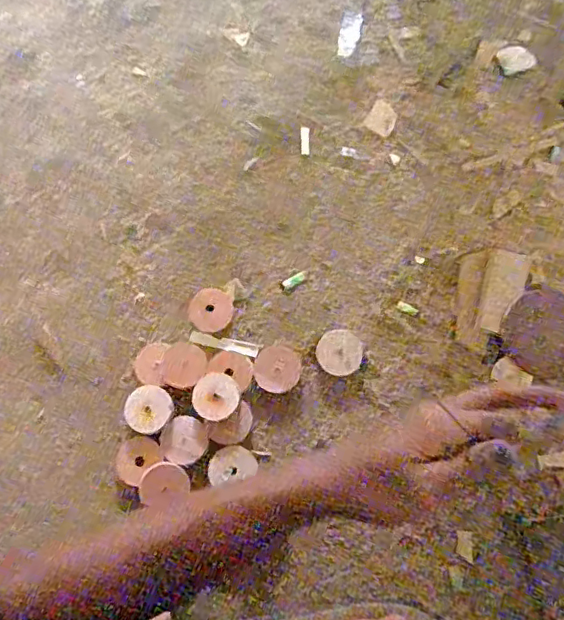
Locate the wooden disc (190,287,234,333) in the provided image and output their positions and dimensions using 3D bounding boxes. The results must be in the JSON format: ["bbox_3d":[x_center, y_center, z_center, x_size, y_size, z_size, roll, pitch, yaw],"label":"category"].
[{"bbox_3d":[-0.085,0.000,0.670,0.052,0.007,0.051,-1,77,7],"label":"wooden disc"}]

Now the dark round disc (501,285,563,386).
[{"bbox_3d":[0.294,0.029,0.622,0.088,0.006,0.100,-43,76,7],"label":"dark round disc"}]

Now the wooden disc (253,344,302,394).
[{"bbox_3d":[-0.005,0.066,0.632,0.051,0.006,0.053,-1,77,7],"label":"wooden disc"}]

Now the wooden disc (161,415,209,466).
[{"bbox_3d":[-0.106,0.142,0.614,0.048,0.010,0.050,-1,77,7],"label":"wooden disc"}]

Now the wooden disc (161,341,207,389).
[{"bbox_3d":[-0.112,0.063,0.642,0.052,0.008,0.059,-3,60,5],"label":"wooden disc"}]

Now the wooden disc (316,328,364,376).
[{"bbox_3d":[0.066,0.048,0.638,0.050,0.004,0.051,-1,77,7],"label":"wooden disc"}]

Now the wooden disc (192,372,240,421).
[{"bbox_3d":[-0.072,0.096,0.622,0.049,0.012,0.050,-1,77,7],"label":"wooden disc"}]

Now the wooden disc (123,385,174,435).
[{"bbox_3d":[-0.147,0.110,0.624,0.051,0.019,0.051,19,80,11],"label":"wooden disc"}]

